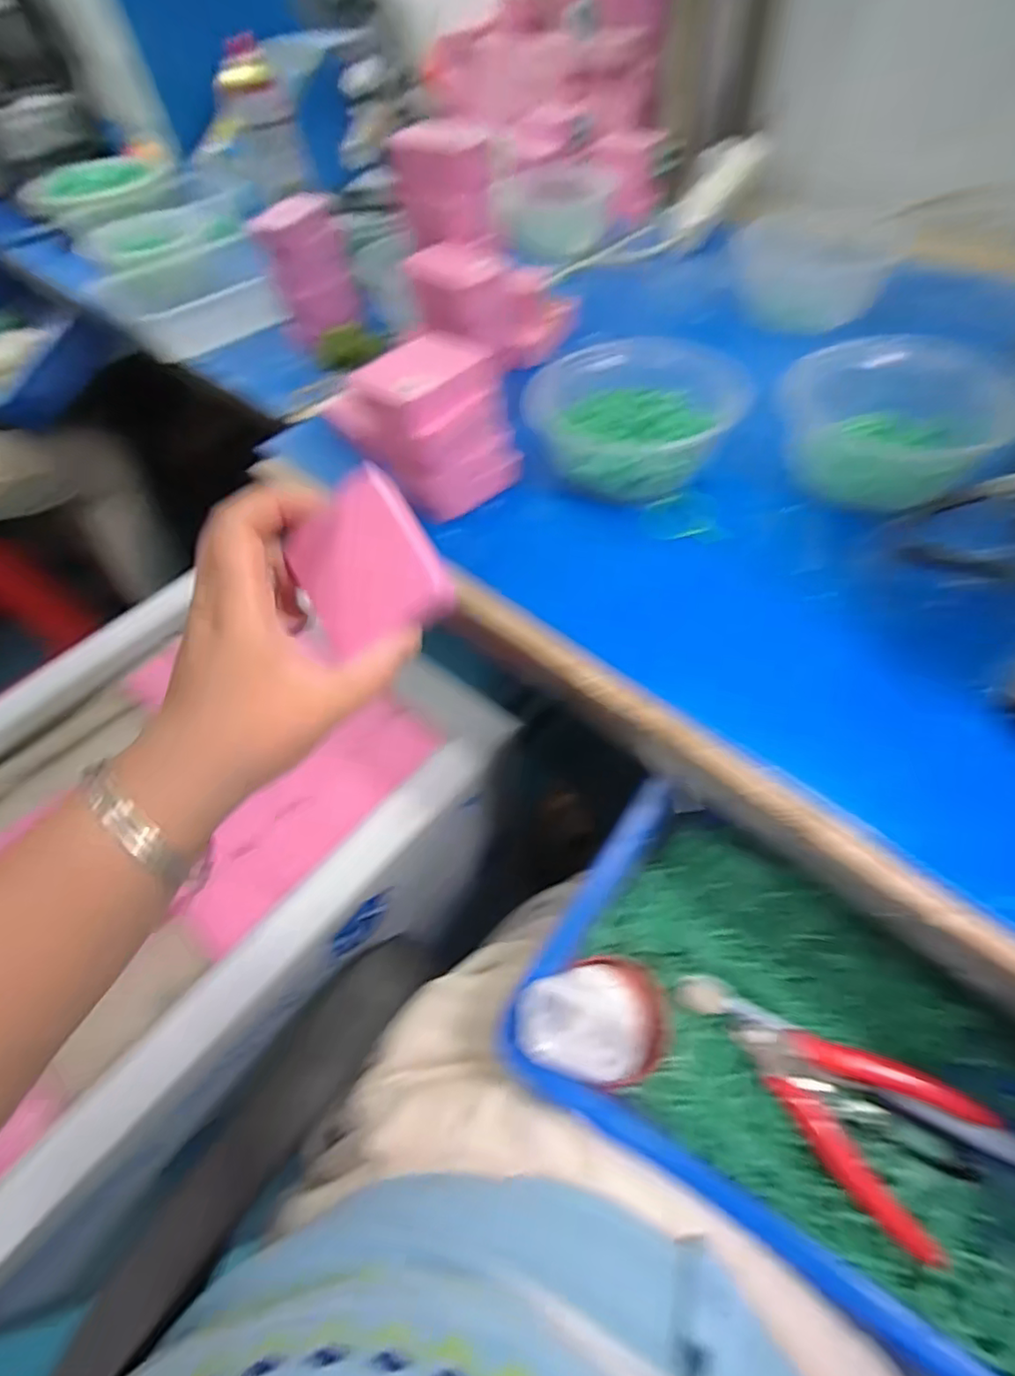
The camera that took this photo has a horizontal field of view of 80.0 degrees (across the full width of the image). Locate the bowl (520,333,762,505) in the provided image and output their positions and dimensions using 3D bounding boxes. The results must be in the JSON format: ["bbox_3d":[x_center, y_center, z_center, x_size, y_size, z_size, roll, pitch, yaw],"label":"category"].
[{"bbox_3d":[0.090,-0.189,0.425,0.120,0.067,0.113,-3,54,4],"label":"bowl"}]

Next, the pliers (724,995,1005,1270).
[{"bbox_3d":[0.175,0.214,0.321,0.122,0.025,0.072,33,64,25],"label":"pliers"}]

